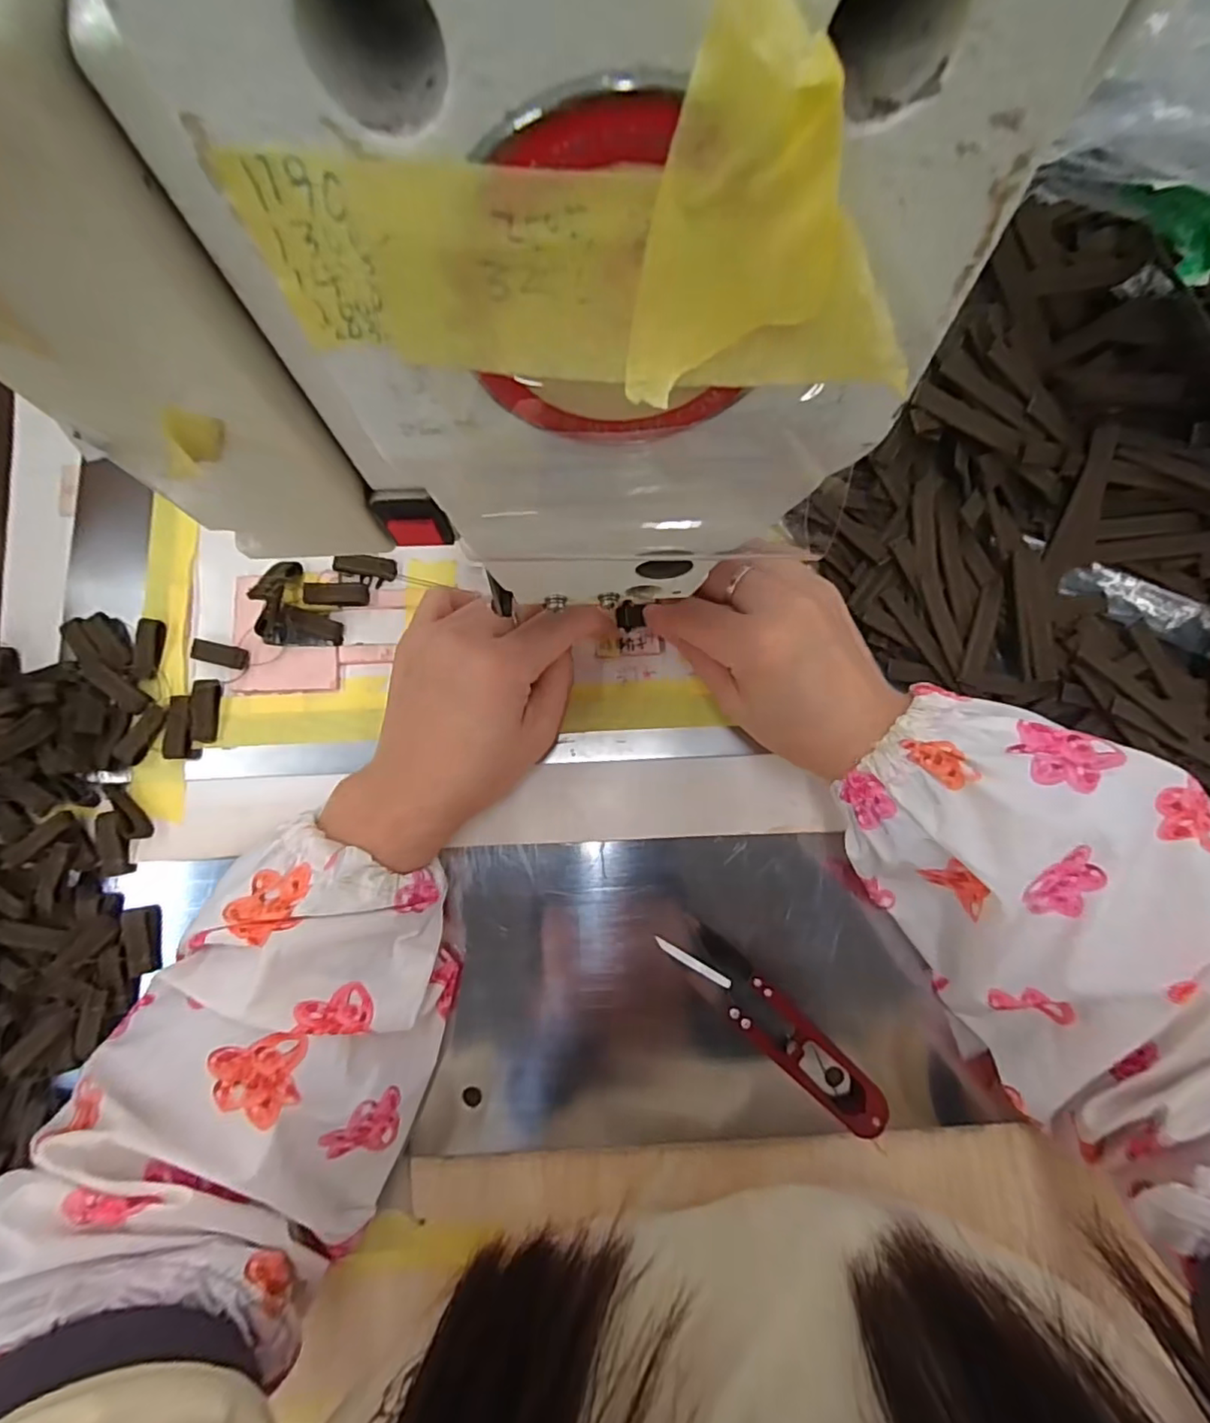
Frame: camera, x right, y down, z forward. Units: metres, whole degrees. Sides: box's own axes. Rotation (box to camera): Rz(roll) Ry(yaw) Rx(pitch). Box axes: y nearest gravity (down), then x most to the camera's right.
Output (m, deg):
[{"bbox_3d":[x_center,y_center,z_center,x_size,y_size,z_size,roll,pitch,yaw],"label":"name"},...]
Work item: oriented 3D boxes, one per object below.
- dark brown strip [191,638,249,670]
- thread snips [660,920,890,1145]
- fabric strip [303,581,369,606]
[{"bbox_3d":[-0.185,-0.028,0.285,0.029,0.004,0.010,13,80,2],"label":"dark brown strip"},{"bbox_3d":[0.074,0.137,0.263,0.114,0.006,0.023,41,70,9],"label":"thread snips"},{"bbox_3d":[-0.131,-0.058,0.291,0.030,0.004,0.012,0,84,-12],"label":"fabric strip"}]

